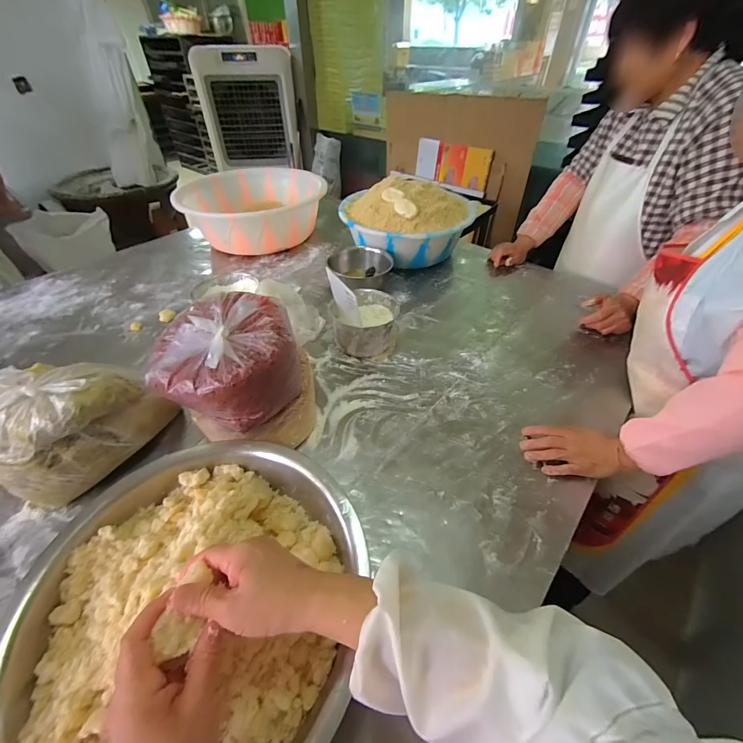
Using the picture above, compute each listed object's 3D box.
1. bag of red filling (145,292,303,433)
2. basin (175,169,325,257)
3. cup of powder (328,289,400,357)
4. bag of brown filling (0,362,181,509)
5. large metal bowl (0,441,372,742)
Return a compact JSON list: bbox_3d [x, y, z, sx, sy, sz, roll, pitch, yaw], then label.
[{"bbox_3d":[-0.214,-0.021,0.554,0.182,0.128,0.199,10,46,9],"label":"bag of red filling"},{"bbox_3d":[-0.422,-0.565,1.193,0.432,0.156,0.450,0,45,0],"label":"basin"},{"bbox_3d":[-0.014,-0.109,0.788,0.146,0.090,0.139,0,45,0],"label":"cup of powder"},{"bbox_3d":[-0.463,0.081,0.541,0.138,0.169,0.205,12,46,11],"label":"bag of brown filling"},{"bbox_3d":[-0.187,0.268,0.396,0.361,0.106,0.363,0,45,0],"label":"large metal bowl"}]

